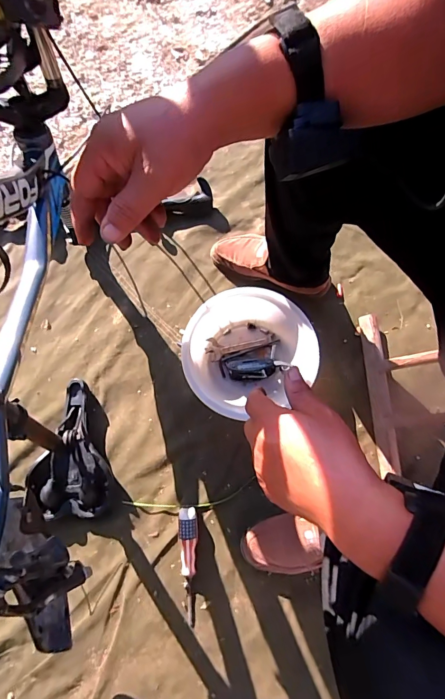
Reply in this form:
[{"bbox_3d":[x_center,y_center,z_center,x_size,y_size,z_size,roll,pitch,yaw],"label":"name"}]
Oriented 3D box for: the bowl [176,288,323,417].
[{"bbox_3d":[0.046,0.002,0.732,0.244,0.085,0.222,0,75,-1],"label":"bowl"}]

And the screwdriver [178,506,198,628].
[{"bbox_3d":[-0.058,0.379,0.657,0.032,0.035,0.191,-3,75,-2],"label":"screwdriver"}]

